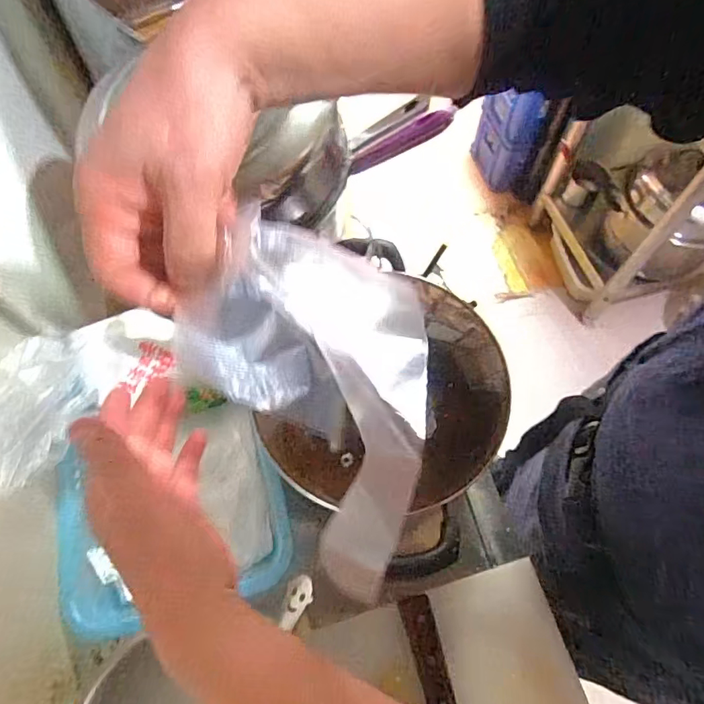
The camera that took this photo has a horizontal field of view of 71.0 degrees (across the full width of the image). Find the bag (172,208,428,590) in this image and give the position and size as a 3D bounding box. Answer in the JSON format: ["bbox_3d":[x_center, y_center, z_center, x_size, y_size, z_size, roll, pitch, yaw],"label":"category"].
[{"bbox_3d":[-0.027,0.022,0.273,0.134,0.073,0.171,12,65,6],"label":"bag"}]

